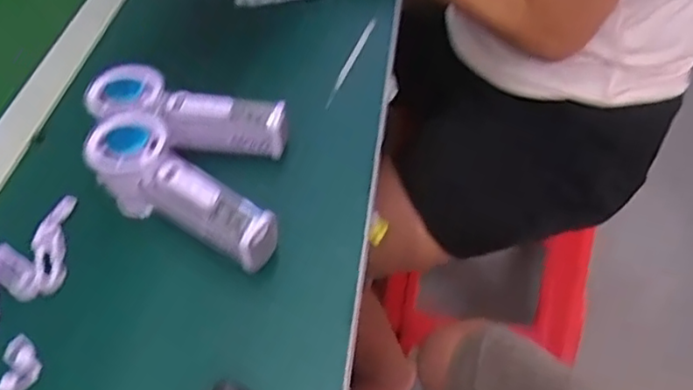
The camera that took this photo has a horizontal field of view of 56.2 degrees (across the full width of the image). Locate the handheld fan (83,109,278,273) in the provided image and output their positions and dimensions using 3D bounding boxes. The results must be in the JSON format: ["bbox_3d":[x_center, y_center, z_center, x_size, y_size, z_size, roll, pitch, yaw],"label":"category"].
[{"bbox_3d":[-0.119,0.004,0.464,0.148,0.067,0.056,32,57,29],"label":"handheld fan"}]

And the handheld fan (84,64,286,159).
[{"bbox_3d":[-0.126,-0.065,0.517,0.157,0.045,0.050,16,49,-3],"label":"handheld fan"}]

